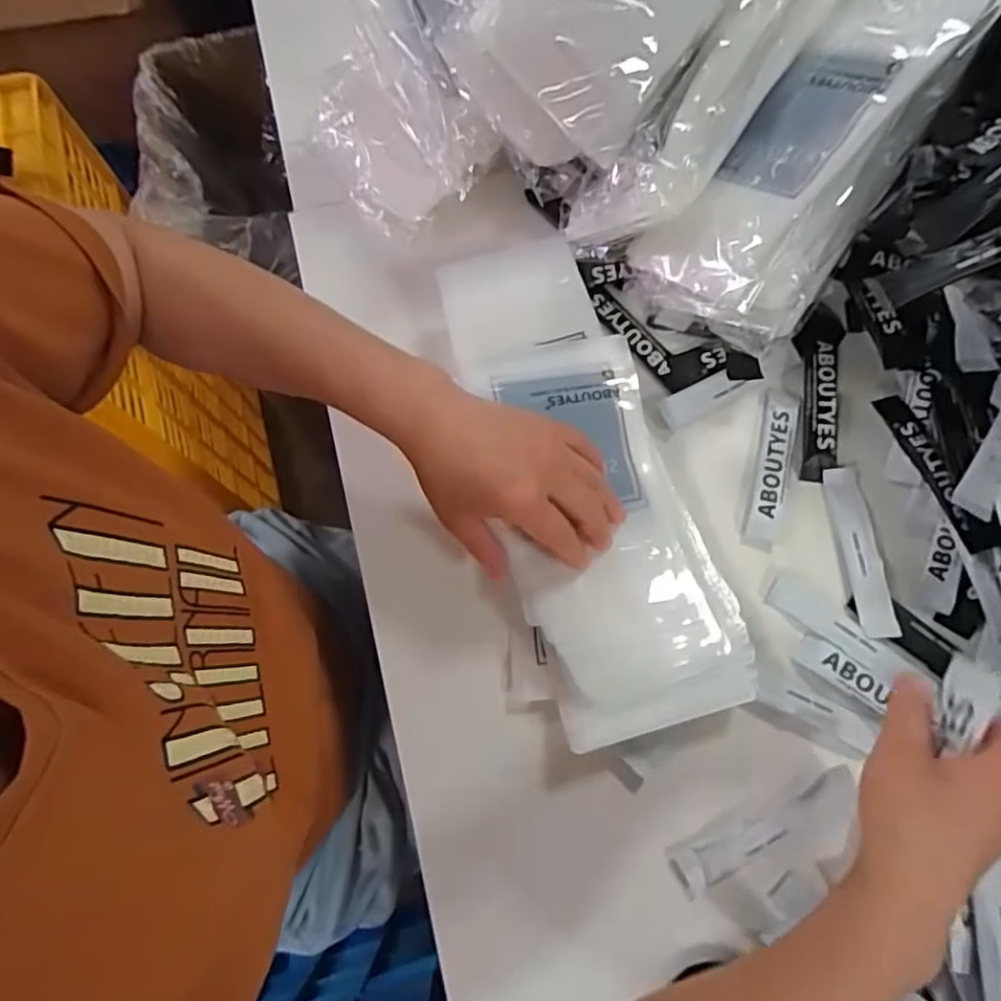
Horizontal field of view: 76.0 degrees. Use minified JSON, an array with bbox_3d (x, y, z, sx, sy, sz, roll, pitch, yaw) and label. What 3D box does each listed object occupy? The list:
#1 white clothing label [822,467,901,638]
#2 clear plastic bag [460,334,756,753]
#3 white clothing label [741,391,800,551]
[{"bbox_3d":[0.251,0.035,0.447,0.027,0.005,0.119,-6,74,-2],"label":"white clothing label"},{"bbox_3d":[0.072,0.017,0.434,0.138,0.042,0.262,-11,76,-3],"label":"clear plastic bag"},{"bbox_3d":[0.194,-0.024,0.461,0.024,0.011,0.118,15,74,4],"label":"white clothing label"}]

